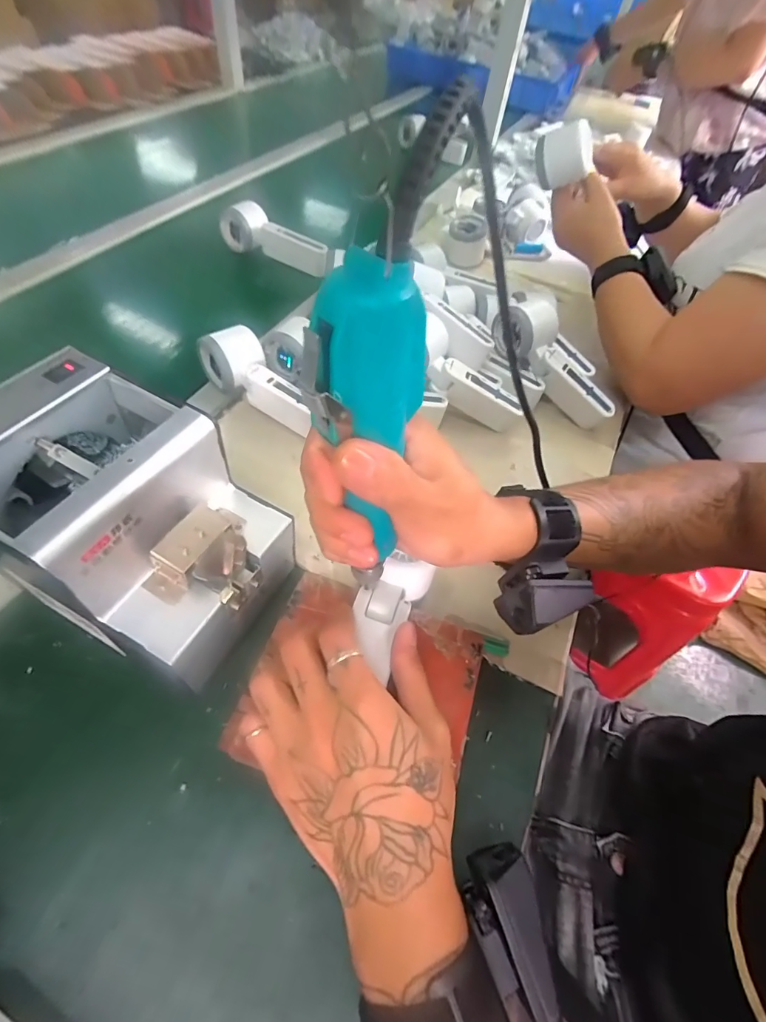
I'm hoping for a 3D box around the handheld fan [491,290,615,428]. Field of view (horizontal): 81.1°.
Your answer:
[{"bbox_3d":[0.199,-0.171,0.521,0.170,0.063,0.054,50,60,-7],"label":"handheld fan"}]

